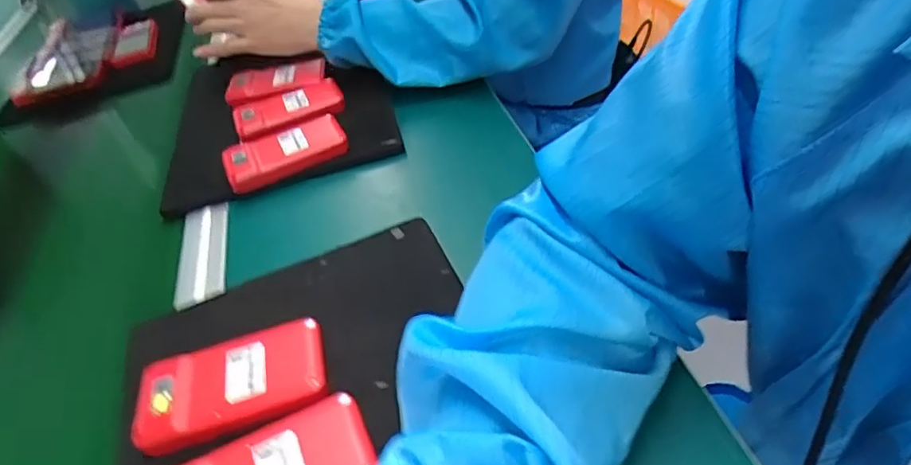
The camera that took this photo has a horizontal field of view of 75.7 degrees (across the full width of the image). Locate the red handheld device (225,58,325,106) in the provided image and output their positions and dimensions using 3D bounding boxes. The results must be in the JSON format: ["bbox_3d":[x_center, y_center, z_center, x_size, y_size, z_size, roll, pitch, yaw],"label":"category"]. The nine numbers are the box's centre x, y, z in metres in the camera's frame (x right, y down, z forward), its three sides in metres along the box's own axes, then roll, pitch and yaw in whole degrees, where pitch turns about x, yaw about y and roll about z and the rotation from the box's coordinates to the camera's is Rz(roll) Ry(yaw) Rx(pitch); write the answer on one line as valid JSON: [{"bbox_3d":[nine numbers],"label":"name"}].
[{"bbox_3d":[-0.216,-0.183,0.700,0.117,0.023,0.047,-17,36,-13],"label":"red handheld device"}]

